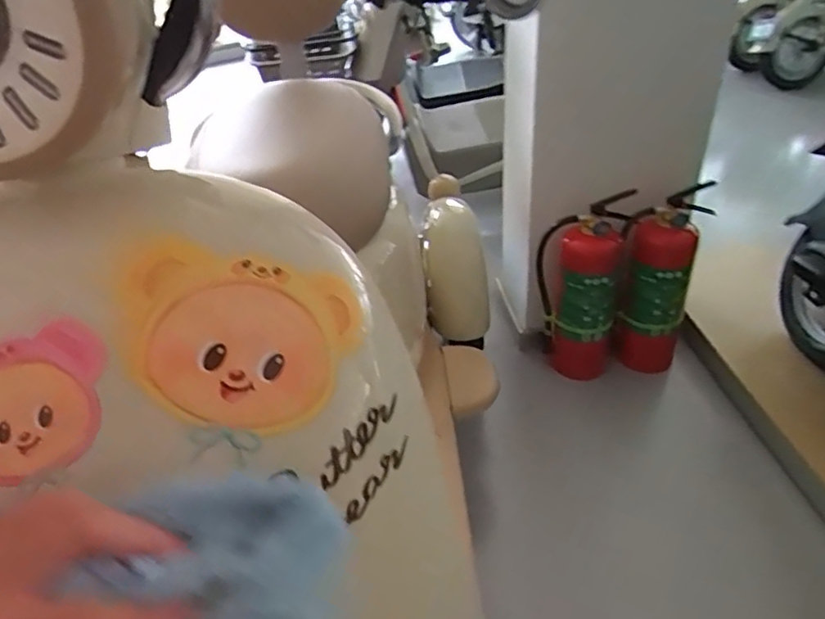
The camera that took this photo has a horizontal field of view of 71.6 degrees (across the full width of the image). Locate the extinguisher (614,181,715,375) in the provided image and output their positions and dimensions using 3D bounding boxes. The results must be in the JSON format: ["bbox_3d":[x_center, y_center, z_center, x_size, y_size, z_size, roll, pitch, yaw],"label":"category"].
[{"bbox_3d":[0.528,-0.055,1.232,0.123,0.402,0.117,21,43,33],"label":"extinguisher"}]

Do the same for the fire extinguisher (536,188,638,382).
[{"bbox_3d":[0.362,-0.021,1.250,0.170,0.416,0.105,3,36,13],"label":"fire extinguisher"}]

